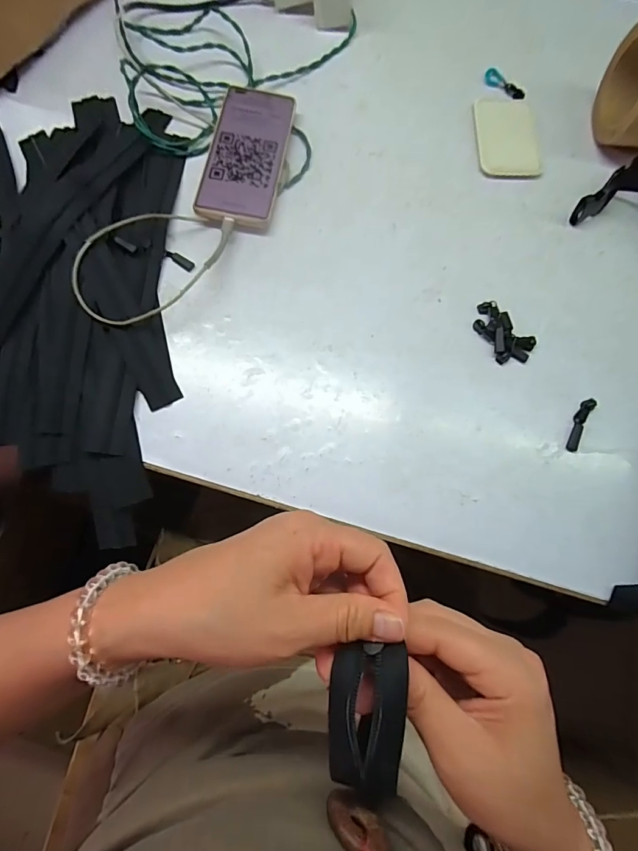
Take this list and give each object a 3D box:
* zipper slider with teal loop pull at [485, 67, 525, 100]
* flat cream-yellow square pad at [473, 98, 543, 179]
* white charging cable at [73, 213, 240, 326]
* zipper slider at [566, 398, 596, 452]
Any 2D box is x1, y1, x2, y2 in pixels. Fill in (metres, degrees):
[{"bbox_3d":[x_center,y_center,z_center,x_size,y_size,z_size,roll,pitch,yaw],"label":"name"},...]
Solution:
[{"bbox_3d":[0.213,-0.395,0.486,0.018,0.009,0.055,-37,80,-10],"label":"zipper slider with teal loop pull"},{"bbox_3d":[0.207,-0.321,0.463,0.067,0.007,0.109,0,76,-2],"label":"flat cream-yellow square pad"},{"bbox_3d":[-0.159,-0.162,0.400,0.151,0.033,0.087,-42,81,-11],"label":"white charging cable"},{"bbox_3d":[0.237,-0.002,0.381,0.012,0.006,0.055,29,77,6],"label":"zipper slider"}]

